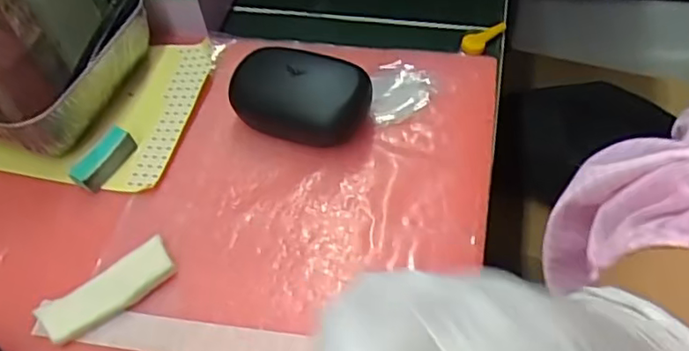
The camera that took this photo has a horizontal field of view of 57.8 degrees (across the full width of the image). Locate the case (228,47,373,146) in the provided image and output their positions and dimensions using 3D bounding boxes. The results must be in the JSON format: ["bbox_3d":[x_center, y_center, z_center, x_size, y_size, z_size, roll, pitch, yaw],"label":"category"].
[{"bbox_3d":[-0.027,-0.048,0.382,0.082,0.039,0.052,19,57,16],"label":"case"}]

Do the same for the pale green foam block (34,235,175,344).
[{"bbox_3d":[-0.121,0.060,0.323,0.068,0.009,0.025,-31,56,-17],"label":"pale green foam block"}]

